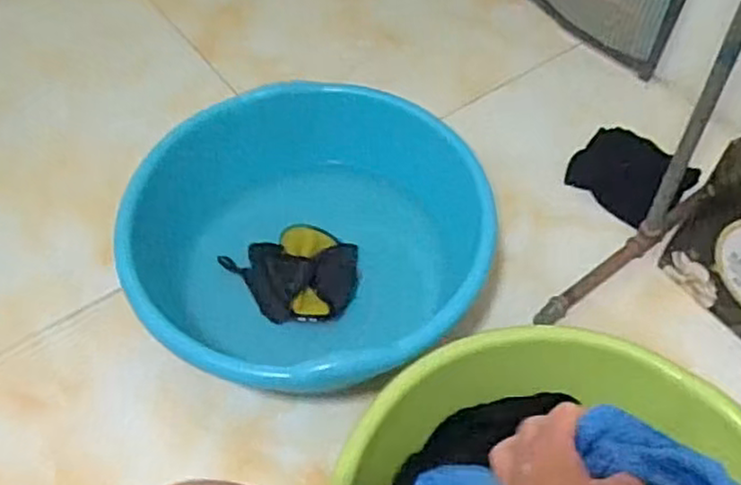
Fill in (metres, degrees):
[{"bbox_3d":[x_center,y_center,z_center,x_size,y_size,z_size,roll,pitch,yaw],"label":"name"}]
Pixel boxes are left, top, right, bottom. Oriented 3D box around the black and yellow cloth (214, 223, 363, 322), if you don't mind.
[{"bbox_3d":[-0.094,0.035,0.987,0.159,0.053,0.167,-35,61,-23],"label":"black and yellow cloth"}]

